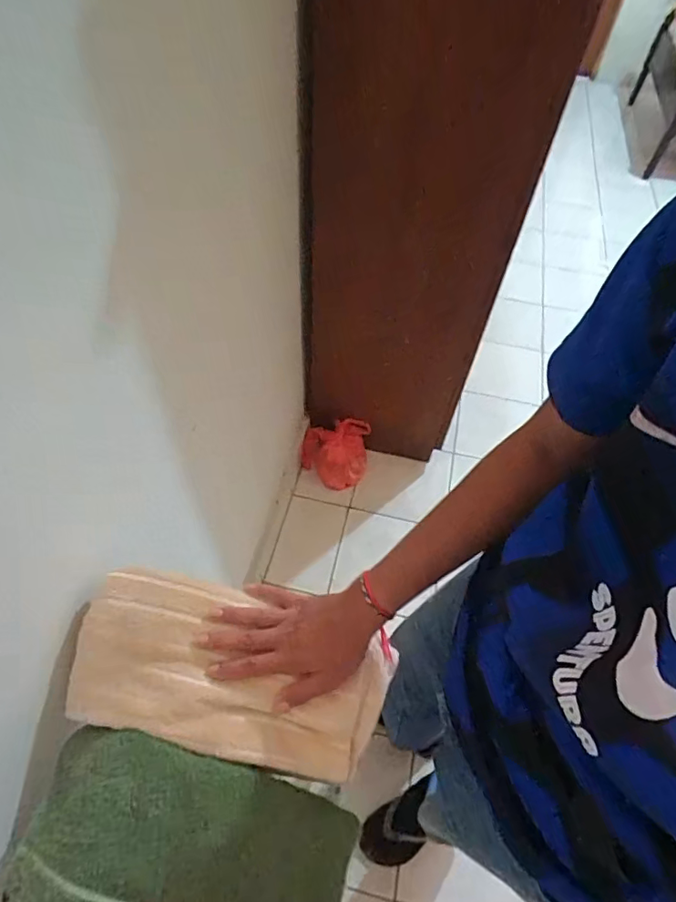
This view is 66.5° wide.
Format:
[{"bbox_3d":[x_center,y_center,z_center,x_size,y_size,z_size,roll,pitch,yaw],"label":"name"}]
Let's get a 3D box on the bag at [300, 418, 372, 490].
[{"bbox_3d":[-0.008,0.004,1.621,0.195,0.172,0.174,13,55,6],"label":"bag"}]

